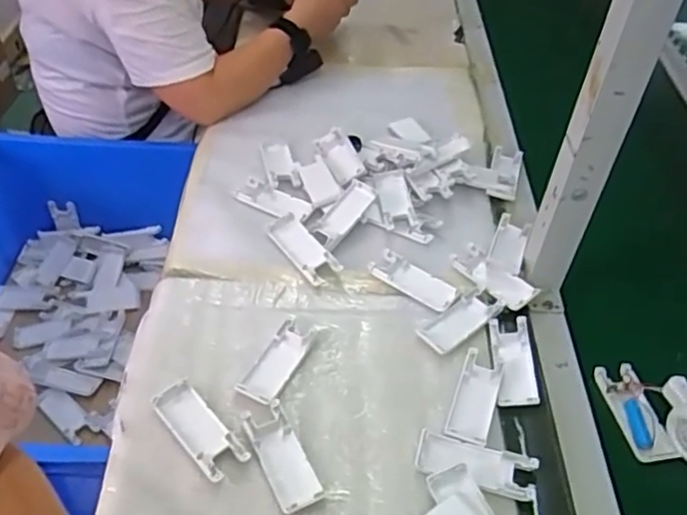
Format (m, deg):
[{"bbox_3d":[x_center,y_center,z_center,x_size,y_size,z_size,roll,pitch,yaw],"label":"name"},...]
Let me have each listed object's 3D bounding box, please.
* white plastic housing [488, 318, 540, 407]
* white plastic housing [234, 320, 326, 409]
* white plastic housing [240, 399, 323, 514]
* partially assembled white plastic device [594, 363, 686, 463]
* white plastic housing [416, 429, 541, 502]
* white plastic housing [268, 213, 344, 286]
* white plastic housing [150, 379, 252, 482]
[{"bbox_3d":[0.175,0.104,0.666,0.041,0.010,0.103,6,46,1],"label":"white plastic housing"},{"bbox_3d":[-0.062,0.102,0.652,0.044,0.010,0.103,24,49,17],"label":"white plastic housing"},{"bbox_3d":[-0.056,0.177,0.581,0.038,0.007,0.102,-19,50,-21],"label":"white plastic housing"},{"bbox_3d":[0.310,0.148,0.620,0.136,0.057,0.080,33,52,24],"label":"partially assembled white plastic device"},{"bbox_3d":[0.119,0.186,0.580,0.105,0.011,0.041,14,47,9],"label":"white plastic housing"},{"bbox_3d":[-0.047,-0.011,0.753,0.040,0.016,0.098,-29,55,-28],"label":"white plastic housing"},{"bbox_3d":[-0.132,0.156,0.591,0.039,0.011,0.101,-34,57,-31],"label":"white plastic housing"}]

